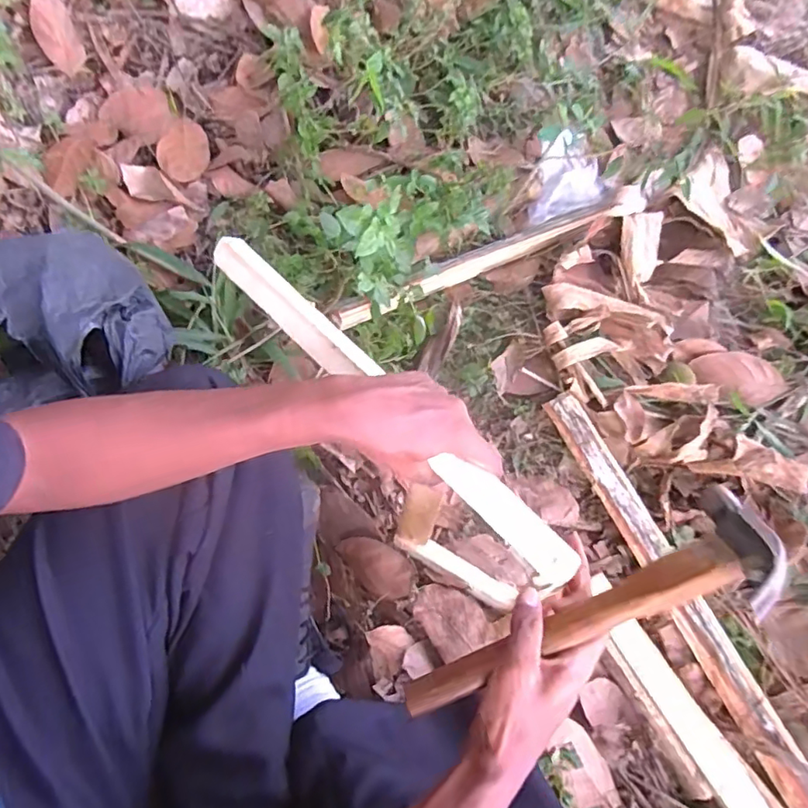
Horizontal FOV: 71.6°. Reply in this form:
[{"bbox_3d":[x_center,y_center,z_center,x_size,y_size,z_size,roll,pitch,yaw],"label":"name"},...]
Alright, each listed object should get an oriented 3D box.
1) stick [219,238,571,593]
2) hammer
[{"bbox_3d":[-0.027,-0.012,0.481,0.037,0.020,0.422,-39,70,-18],"label":"stick"},{"bbox_3d":[0.122,0.151,0.391,0.276,0.040,0.076,-28,68,8],"label":"hammer"}]

